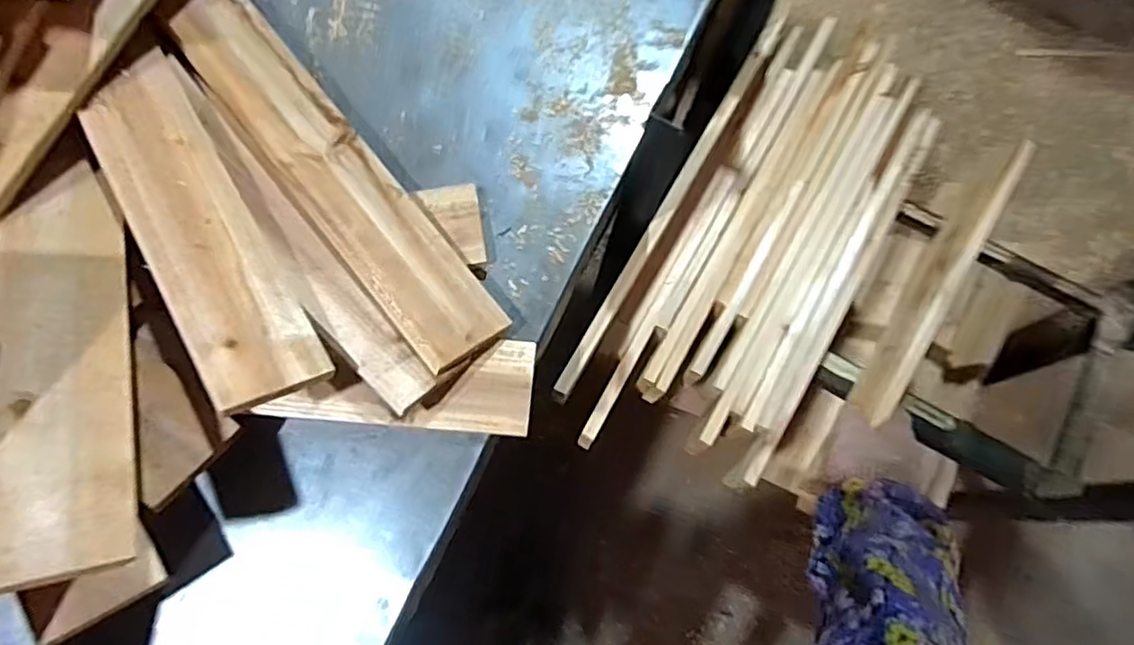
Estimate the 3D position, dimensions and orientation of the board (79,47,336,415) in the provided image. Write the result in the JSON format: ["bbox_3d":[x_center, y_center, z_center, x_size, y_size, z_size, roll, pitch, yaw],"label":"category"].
[{"bbox_3d":[-0.288,-0.081,0.498,0.084,0.008,0.314,-24,73,-31],"label":"board"}]

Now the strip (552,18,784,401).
[{"bbox_3d":[0.121,-0.140,0.700,0.020,0.023,0.505,30,78,6],"label":"strip"}]

